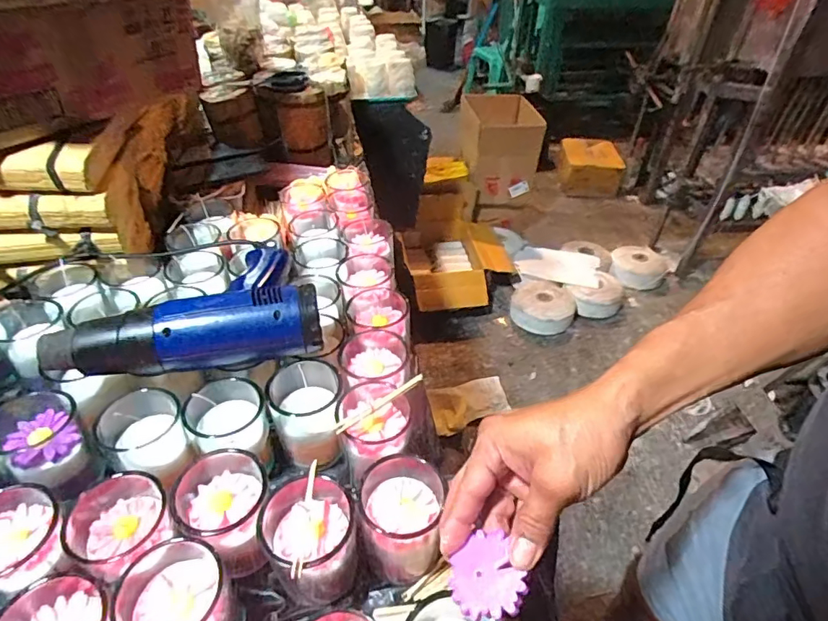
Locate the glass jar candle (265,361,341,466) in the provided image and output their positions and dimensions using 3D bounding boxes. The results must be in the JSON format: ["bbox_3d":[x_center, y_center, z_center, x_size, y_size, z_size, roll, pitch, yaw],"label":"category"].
[{"bbox_3d":[-0.110,0.107,0.512,0.072,0.074,0.084,-5,41,-7],"label":"glass jar candle"}]

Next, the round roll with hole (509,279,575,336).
[{"bbox_3d":[0.461,-0.012,1.803,0.219,0.079,0.216,11,41,12],"label":"round roll with hole"}]

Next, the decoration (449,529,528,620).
[{"bbox_3d":[0.047,0.174,0.325,0.047,0.005,0.049,-18,49,23],"label":"decoration"}]

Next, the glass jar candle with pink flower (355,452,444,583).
[{"bbox_3d":[-0.011,0.178,0.440,0.069,0.082,0.078,1,40,0],"label":"glass jar candle with pink flower"}]

